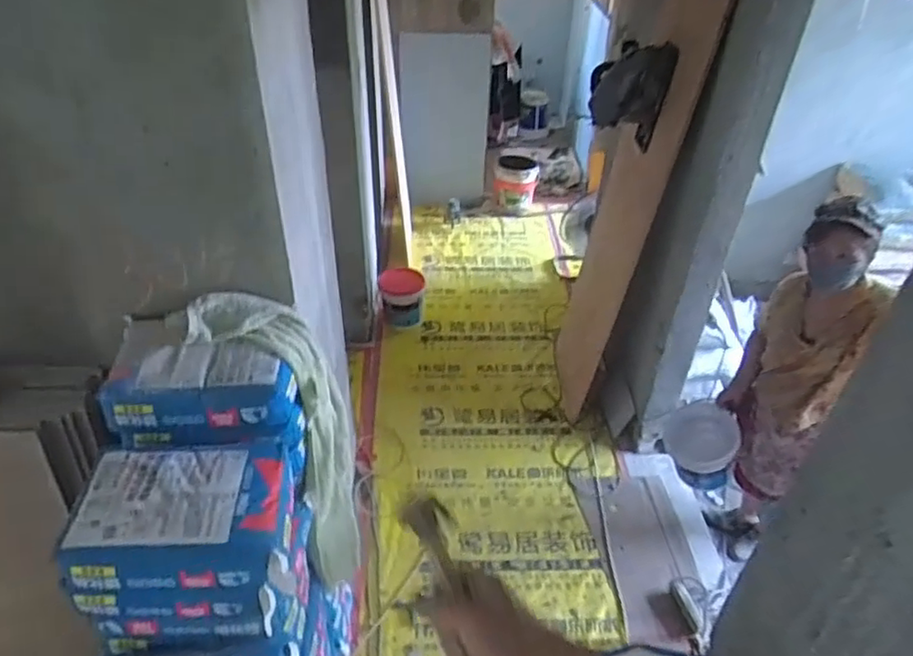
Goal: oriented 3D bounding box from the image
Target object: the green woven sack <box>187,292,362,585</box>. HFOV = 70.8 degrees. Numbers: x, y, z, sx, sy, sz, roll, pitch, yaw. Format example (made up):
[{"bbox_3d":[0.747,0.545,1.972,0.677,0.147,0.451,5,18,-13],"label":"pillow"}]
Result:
[{"bbox_3d":[-0.390,0.281,1.610,0.273,0.802,0.193,-26,19,-29],"label":"green woven sack"}]

